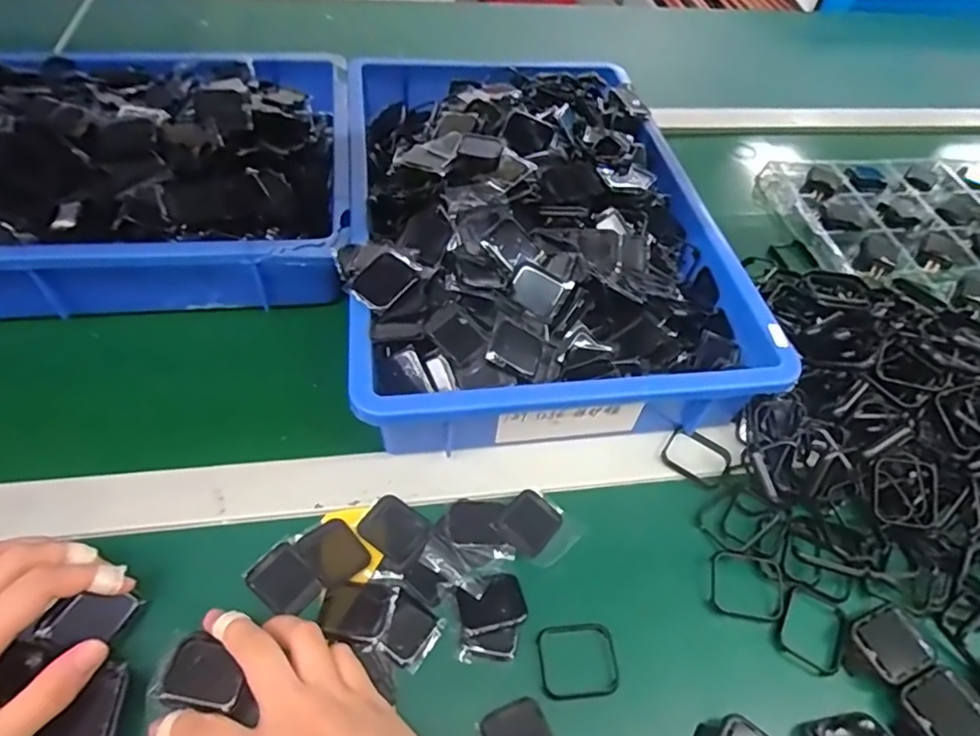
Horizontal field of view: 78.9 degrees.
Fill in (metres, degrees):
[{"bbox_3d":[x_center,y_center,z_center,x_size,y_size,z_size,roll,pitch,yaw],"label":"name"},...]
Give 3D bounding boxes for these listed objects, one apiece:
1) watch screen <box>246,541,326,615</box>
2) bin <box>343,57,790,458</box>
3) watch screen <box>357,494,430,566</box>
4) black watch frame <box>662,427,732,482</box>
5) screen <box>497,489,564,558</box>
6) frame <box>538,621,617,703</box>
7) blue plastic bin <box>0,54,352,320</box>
[{"bbox_3d":[-0.120,0.126,0.353,0.041,0.005,0.030,33,57,18],"label":"watch screen"},{"bbox_3d":[0.024,-0.140,0.508,0.283,0.096,0.418,-6,54,-10],"label":"bin"},{"bbox_3d":[-0.060,0.101,0.375,0.041,0.004,0.033,31,57,17],"label":"watch screen"},{"bbox_3d":[0.148,0.063,0.425,0.045,0.005,0.036,33,57,18],"label":"black watch frame"},{"bbox_3d":[0.026,0.099,0.382,0.033,0.004,0.039,33,57,18],"label":"screen"},{"bbox_3d":[0.050,0.164,0.336,0.045,0.004,0.039,-3,53,-7],"label":"frame"},{"bbox_3d":[-0.347,-0.167,0.505,0.448,0.094,0.281,-3,54,-8],"label":"blue plastic bin"}]

